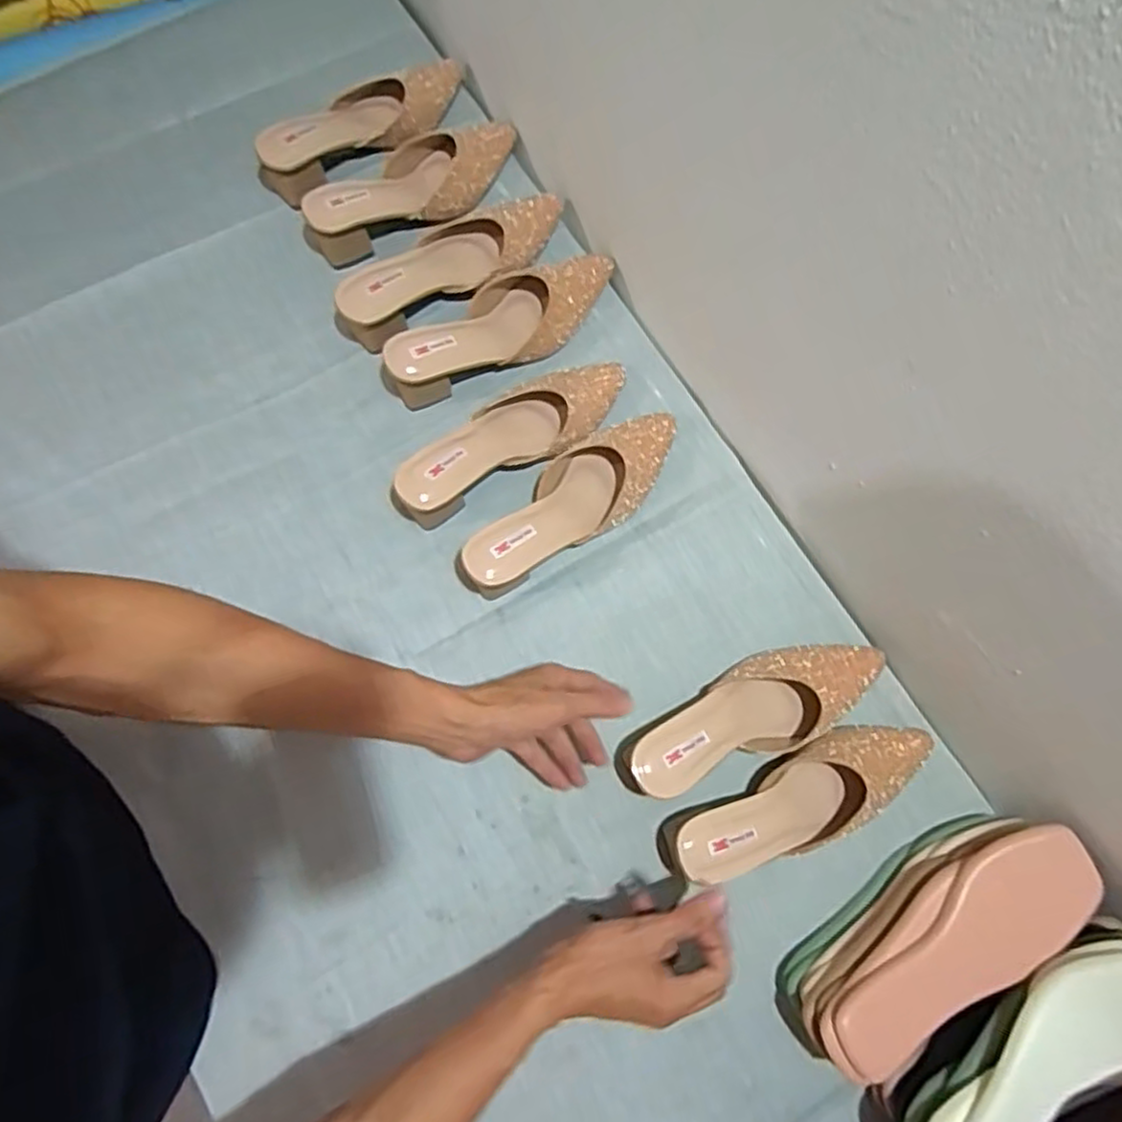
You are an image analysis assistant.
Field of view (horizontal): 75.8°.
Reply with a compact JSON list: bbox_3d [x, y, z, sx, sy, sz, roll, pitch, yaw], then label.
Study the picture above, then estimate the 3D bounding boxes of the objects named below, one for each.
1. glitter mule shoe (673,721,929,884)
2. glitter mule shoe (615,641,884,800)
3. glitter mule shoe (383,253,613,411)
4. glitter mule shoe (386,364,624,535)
[{"bbox_3d":[0.205,0.205,0.612,0.236,0.058,0.075,-25,78,-6],"label":"glitter mule shoe"},{"bbox_3d":[0.169,0.132,0.629,0.249,0.062,0.085,-22,77,-5],"label":"glitter mule shoe"},{"bbox_3d":[-0.055,-0.235,0.706,0.245,0.065,0.076,-37,79,-8],"label":"glitter mule shoe"},{"bbox_3d":[-0.043,-0.123,0.681,0.259,0.054,0.082,-31,78,-7],"label":"glitter mule shoe"}]

